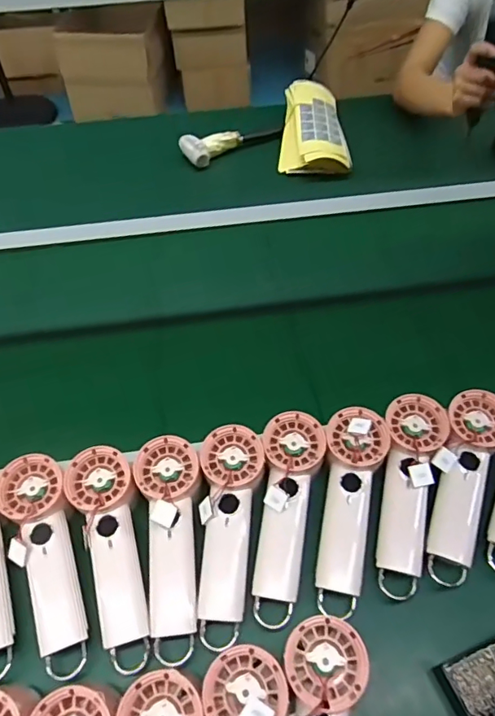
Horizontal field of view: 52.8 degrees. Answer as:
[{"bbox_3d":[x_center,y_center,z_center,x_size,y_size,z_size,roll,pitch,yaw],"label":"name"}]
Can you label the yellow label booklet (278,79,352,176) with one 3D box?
[{"bbox_3d":[0.125,-0.455,0.984,0.128,0.056,0.274,-1,51,1],"label":"yellow label booklet"}]

